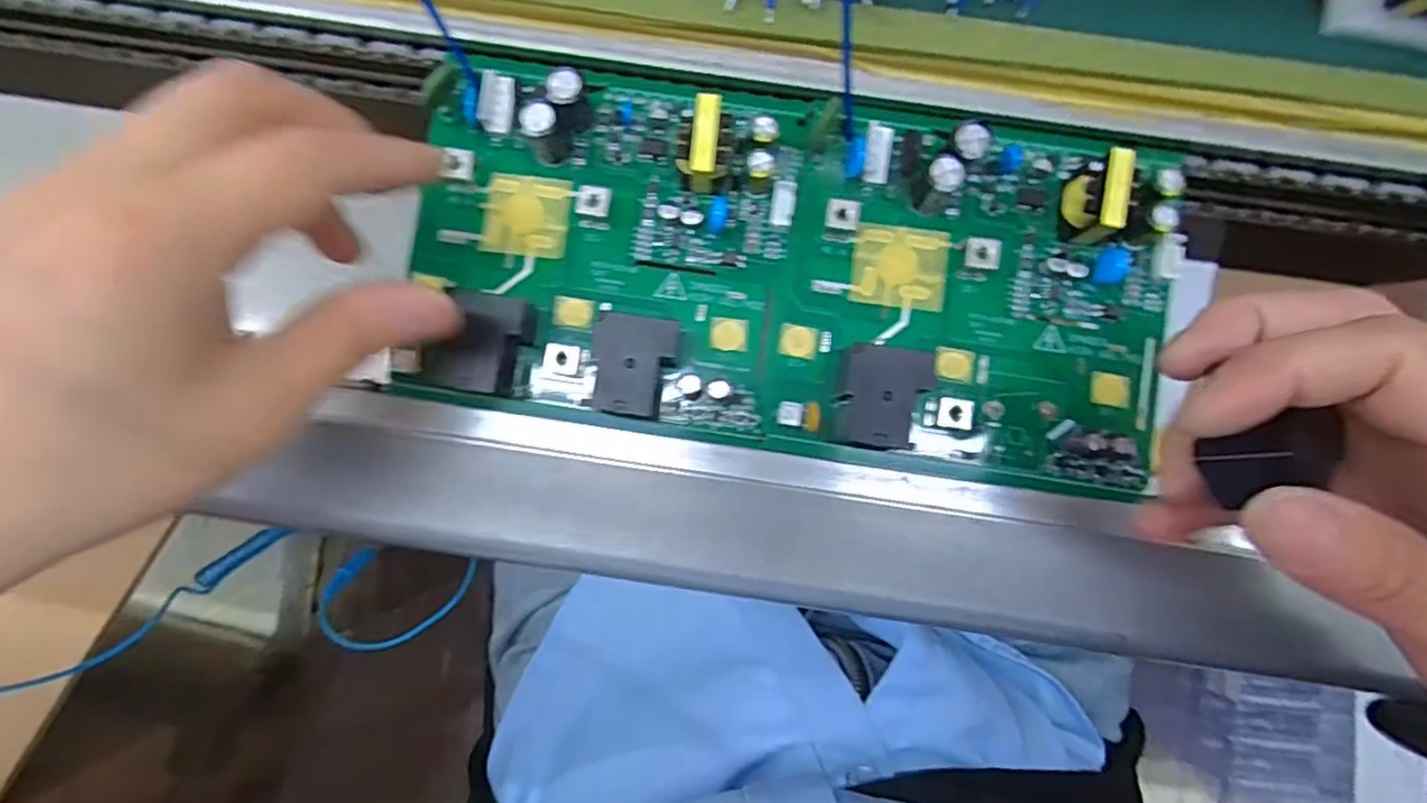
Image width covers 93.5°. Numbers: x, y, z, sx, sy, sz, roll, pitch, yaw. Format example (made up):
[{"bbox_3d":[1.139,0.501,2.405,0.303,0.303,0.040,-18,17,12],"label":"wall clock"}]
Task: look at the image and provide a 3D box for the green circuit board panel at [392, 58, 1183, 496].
[{"bbox_3d":[0.025,-0.045,0.222,0.249,0.031,0.119,8,82,1],"label":"green circuit board panel"}]

